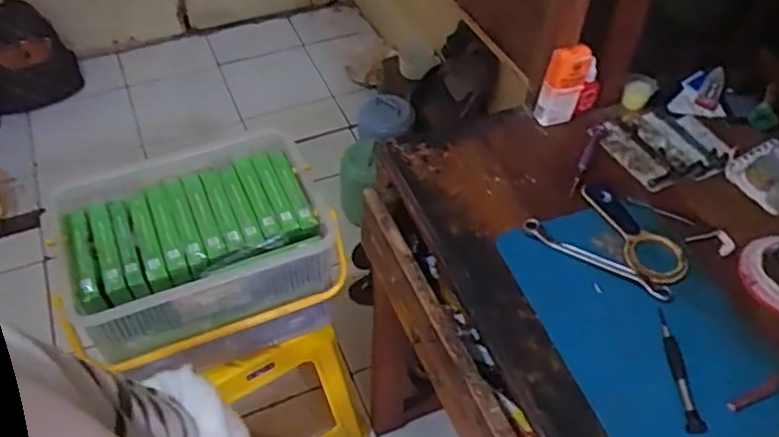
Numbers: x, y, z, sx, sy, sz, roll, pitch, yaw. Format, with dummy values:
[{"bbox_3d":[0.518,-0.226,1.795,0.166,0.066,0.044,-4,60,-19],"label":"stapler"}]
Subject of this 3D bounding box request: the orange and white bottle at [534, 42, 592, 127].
[{"bbox_3d":[0.215,-0.162,0.804,0.052,0.105,0.021,-14,51,-13],"label":"orange and white bottle"}]

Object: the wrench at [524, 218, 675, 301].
[{"bbox_3d":[0.216,0.042,0.688,0.160,0.013,0.022,27,54,20],"label":"wrench"}]

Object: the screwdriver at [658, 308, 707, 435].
[{"bbox_3d":[0.270,0.141,0.610,0.015,0.014,0.122,3,49,1],"label":"screwdriver"}]

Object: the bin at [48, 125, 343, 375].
[{"bbox_3d":[-0.264,0.037,0.935,0.349,0.124,0.240,-17,52,-16],"label":"bin"}]

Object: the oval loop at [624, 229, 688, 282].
[{"bbox_3d":[0.284,0.041,0.693,0.064,0.004,0.070,11,50,8],"label":"oval loop"}]

